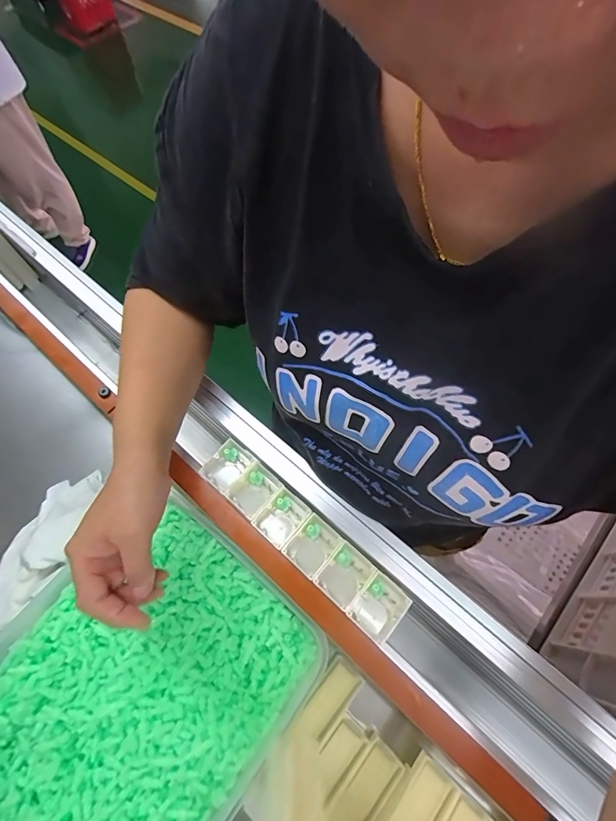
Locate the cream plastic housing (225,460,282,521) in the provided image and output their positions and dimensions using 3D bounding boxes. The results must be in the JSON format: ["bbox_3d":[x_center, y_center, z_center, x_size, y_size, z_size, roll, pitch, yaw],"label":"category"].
[{"bbox_3d":[-0.049,0.075,0.359,0.037,0.018,0.042,38,71,18],"label":"cream plastic housing"}]

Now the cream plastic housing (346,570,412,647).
[{"bbox_3d":[0.057,0.162,0.322,0.035,0.034,0.043,38,71,18],"label":"cream plastic housing"}]

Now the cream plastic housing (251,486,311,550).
[{"bbox_3d":[-0.023,0.096,0.345,0.035,0.013,0.043,38,71,18],"label":"cream plastic housing"}]

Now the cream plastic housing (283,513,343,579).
[{"bbox_3d":[0.004,0.116,0.333,0.034,0.011,0.043,38,71,18],"label":"cream plastic housing"}]

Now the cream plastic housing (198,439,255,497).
[{"bbox_3d":[-0.076,0.057,0.375,0.036,0.027,0.043,37,71,18],"label":"cream plastic housing"}]

